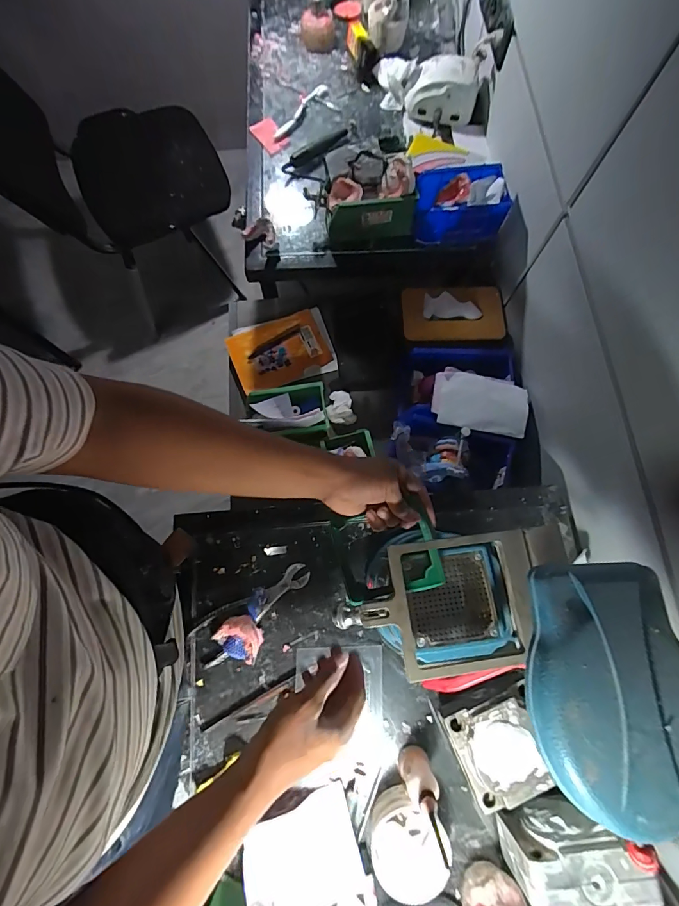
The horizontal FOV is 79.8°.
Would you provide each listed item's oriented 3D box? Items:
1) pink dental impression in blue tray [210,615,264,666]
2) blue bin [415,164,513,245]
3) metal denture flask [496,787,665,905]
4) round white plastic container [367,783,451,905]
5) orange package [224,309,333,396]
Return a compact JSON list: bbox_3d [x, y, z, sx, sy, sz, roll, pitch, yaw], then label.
[{"bbox_3d":[-0.142,0.268,0.591,0.068,0.034,0.054,34,77,9],"label":"pink dental impression in blue tray"},{"bbox_3d":[0.226,-0.470,0.784,0.164,0.092,0.109,-9,75,-2],"label":"blue bin"},{"bbox_3d":[0.274,0.471,0.487,0.138,0.096,0.078,-7,75,-2],"label":"metal denture flask"},{"bbox_3d":[0.085,0.484,0.509,0.095,0.051,0.094,0,75,0],"label":"round white plastic container"},{"bbox_3d":[-0.137,-0.229,0.918,0.207,0.025,0.151,-23,79,-6],"label":"orange package"}]

